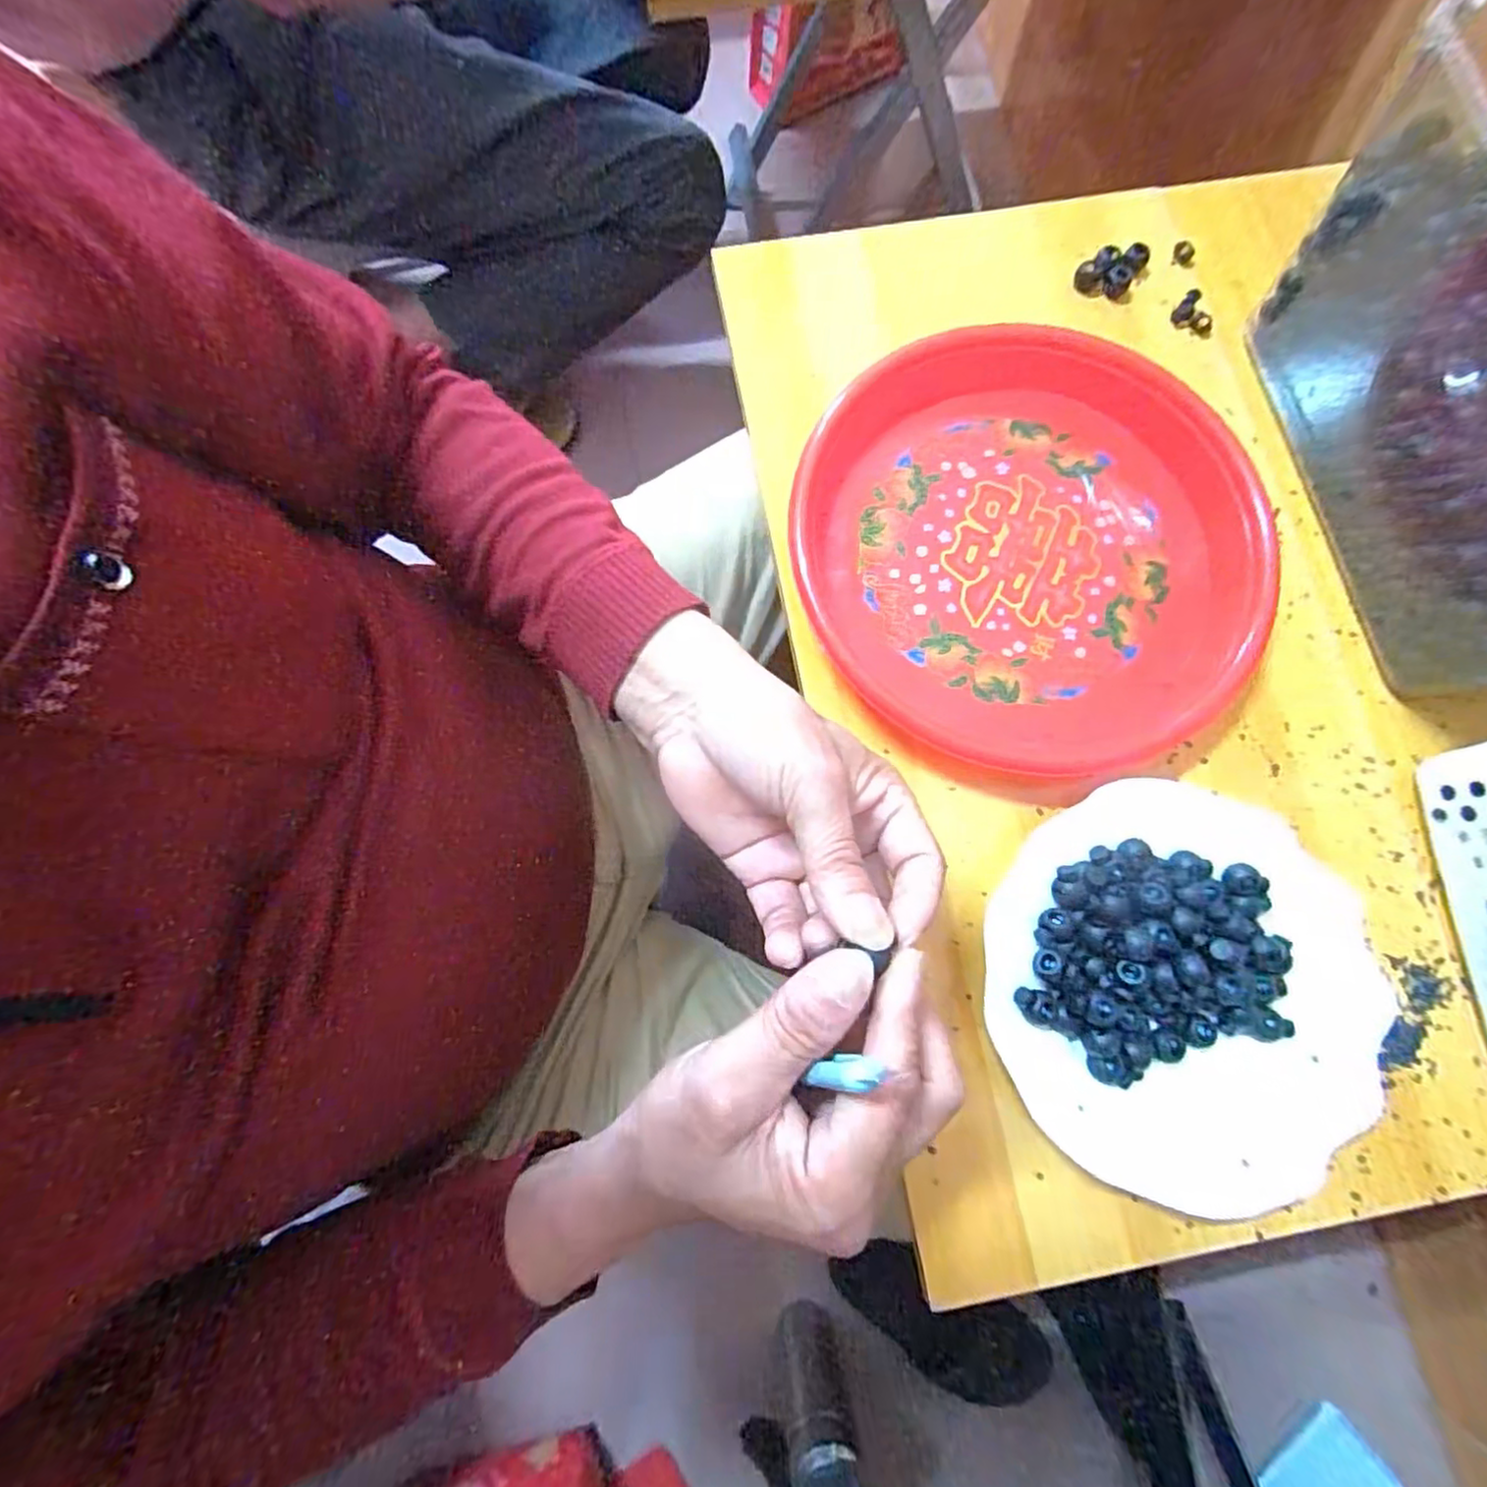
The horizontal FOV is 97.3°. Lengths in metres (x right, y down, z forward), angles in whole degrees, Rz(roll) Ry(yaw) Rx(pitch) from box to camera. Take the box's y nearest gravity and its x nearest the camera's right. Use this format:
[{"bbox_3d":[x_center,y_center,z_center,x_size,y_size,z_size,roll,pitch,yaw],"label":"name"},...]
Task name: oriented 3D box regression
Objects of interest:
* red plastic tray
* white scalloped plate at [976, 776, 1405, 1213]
[{"bbox_3d":[0.160,-0.110,0.363,0.255,0.030,0.244,-13,79,-3],"label":"red plastic tray"},{"bbox_3d":[0.214,0.117,0.315,0.194,0.030,0.178,0,78,0],"label":"white scalloped plate"}]

